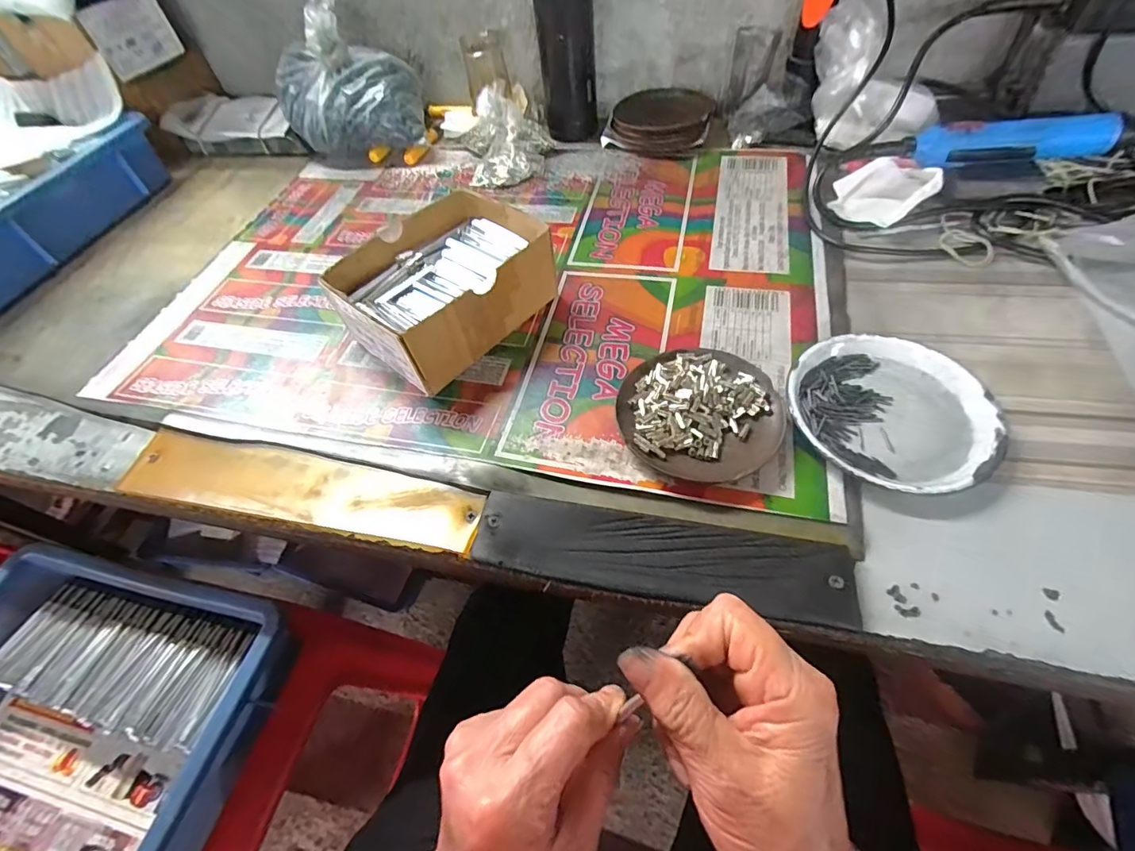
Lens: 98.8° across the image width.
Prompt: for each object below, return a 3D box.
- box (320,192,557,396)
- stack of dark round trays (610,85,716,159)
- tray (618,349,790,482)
[{"bbox_3d":[-0.106,-0.123,0.425,0.123,0.070,0.160,33,64,25],"label":"box"},{"bbox_3d":[0.116,-0.372,0.595,0.113,0.031,0.111,13,58,14],"label":"stack of dark round trays"},{"bbox_3d":[0.095,-0.011,0.351,0.111,0.025,0.108,-3,55,4],"label":"tray"}]

